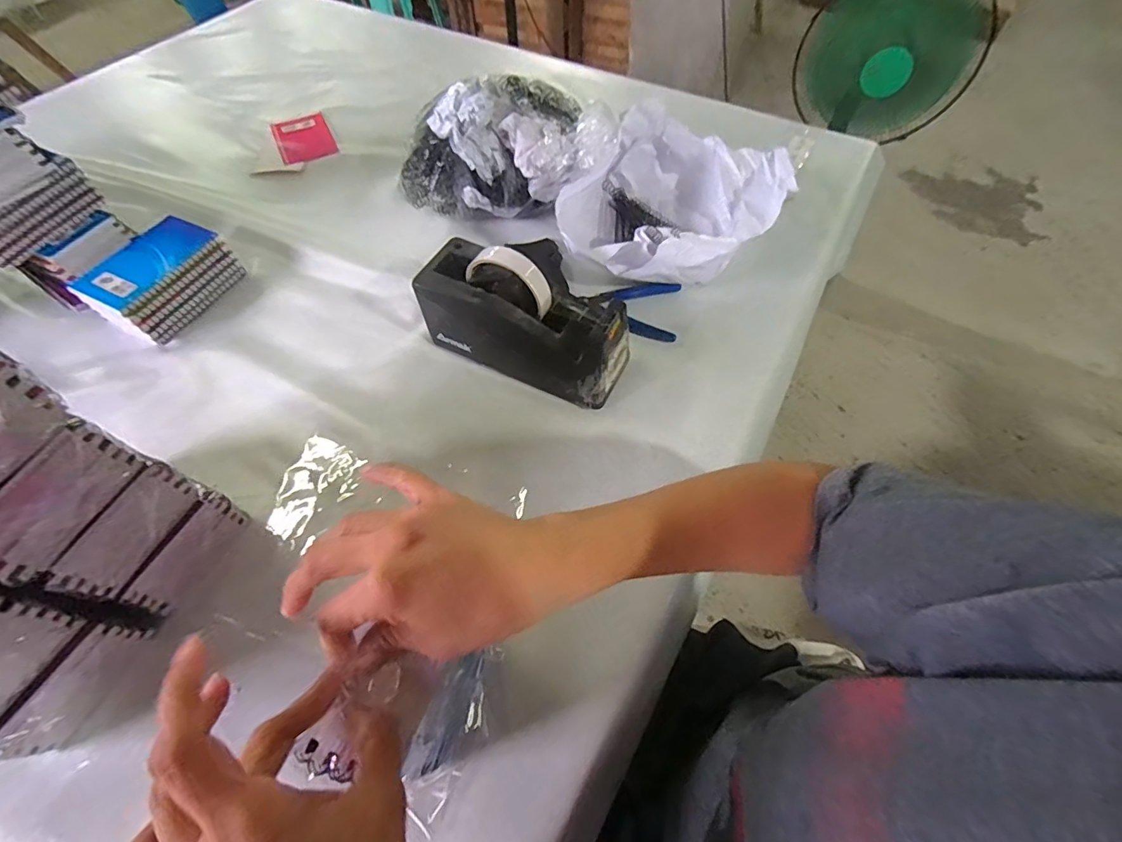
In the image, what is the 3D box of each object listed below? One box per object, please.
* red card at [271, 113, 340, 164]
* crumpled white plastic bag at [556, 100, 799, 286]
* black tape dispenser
[{"bbox_3d":[-0.386,-0.425,0.740,0.078,0.009,0.116,-24,62,-13],"label":"red card"},{"bbox_3d":[0.135,-0.248,0.578,0.214,0.099,0.280,24,62,14],"label":"crumpled white plastic bag"},{"bbox_3d":[-0.035,-0.103,0.475,0.205,0.113,0.079,23,62,13],"label":"black tape dispenser"}]

